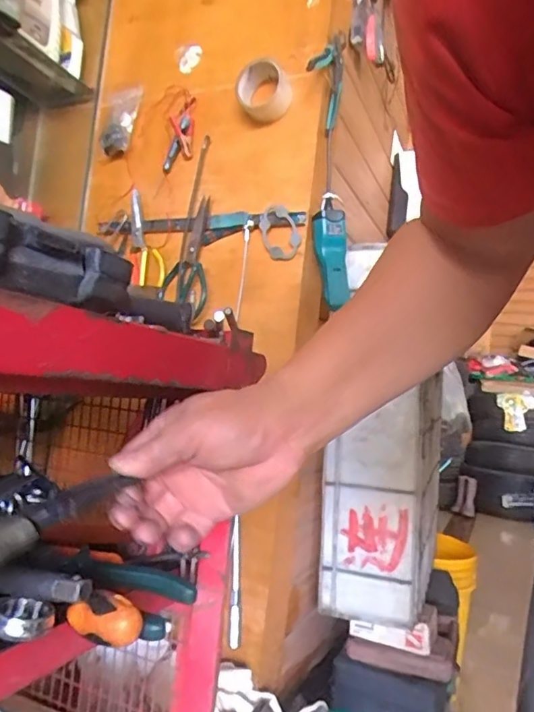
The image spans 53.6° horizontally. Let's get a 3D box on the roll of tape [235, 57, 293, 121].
[{"bbox_3d":[-0.007,-0.460,0.920,0.099,0.096,0.040,5,-3,16],"label":"roll of tape"}]

